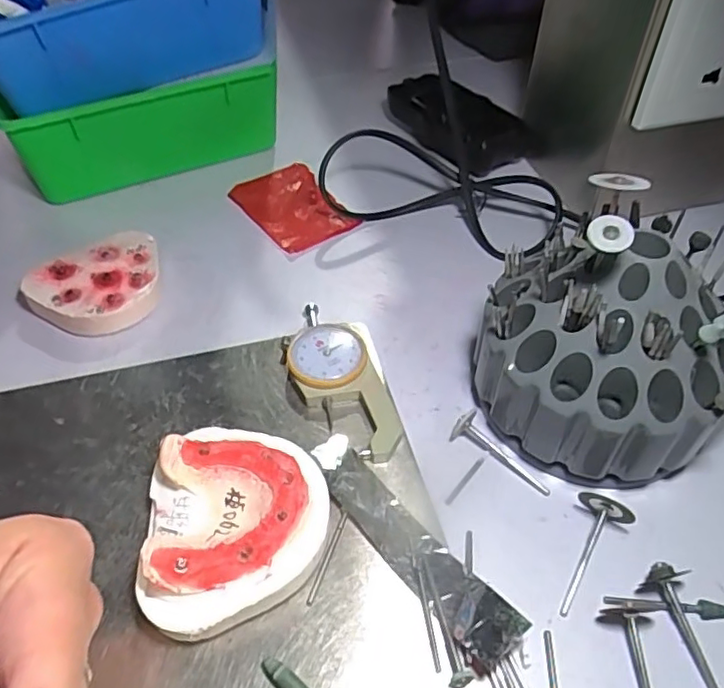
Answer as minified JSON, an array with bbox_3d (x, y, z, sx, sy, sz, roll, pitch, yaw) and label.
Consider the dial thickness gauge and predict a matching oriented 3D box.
[{"bbox_3d":[-0.012,0.014,0.286,0.044,0.015,0.095,-11,49,-9],"label":"dial thickness gauge"}]

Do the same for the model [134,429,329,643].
[{"bbox_3d":[-0.048,0.067,0.229,0.066,0.028,0.075,-5,48,-4],"label":"model"}]

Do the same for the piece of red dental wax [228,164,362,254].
[{"bbox_3d":[-0.044,-0.089,0.386,0.055,0.006,0.080,-27,53,-22],"label":"piece of red dental wax"}]

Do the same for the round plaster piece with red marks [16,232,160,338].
[{"bbox_3d":[-0.139,-0.029,0.325,0.070,0.019,0.060,-34,56,-26],"label":"round plaster piece with red marks"}]

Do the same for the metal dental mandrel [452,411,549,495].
[{"bbox_3d":[0.060,0.047,0.258,0.047,0.010,0.013,34,56,27],"label":"metal dental mandrel"}]

